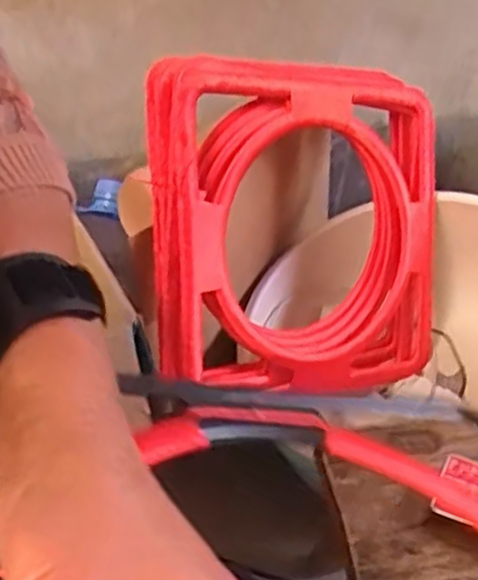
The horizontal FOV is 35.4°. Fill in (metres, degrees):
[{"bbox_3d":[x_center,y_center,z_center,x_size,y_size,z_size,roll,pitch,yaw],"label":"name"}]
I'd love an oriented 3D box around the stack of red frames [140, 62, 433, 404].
[{"bbox_3d":[0.081,-0.058,0.850,0.390,0.377,0.050,-4,10,-32],"label":"stack of red frames"}]

